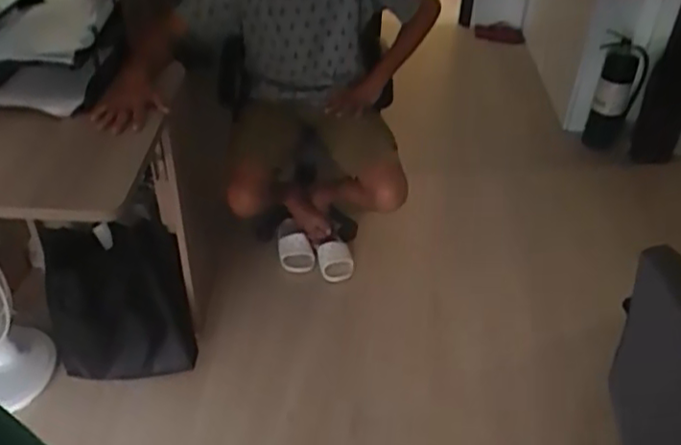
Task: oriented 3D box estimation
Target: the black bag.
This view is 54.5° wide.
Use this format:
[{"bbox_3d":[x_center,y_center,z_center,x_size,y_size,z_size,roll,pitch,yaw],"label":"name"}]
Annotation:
[{"bbox_3d":[-0.586,0.221,1.760,0.343,0.379,0.221,-7,38,-13],"label":"black bag"}]

